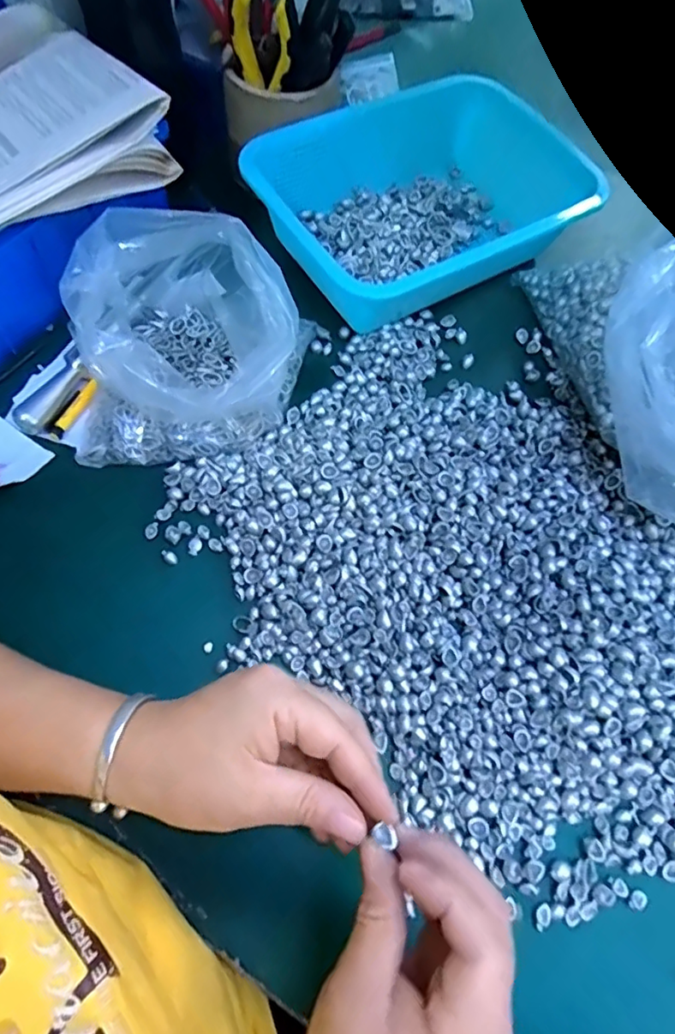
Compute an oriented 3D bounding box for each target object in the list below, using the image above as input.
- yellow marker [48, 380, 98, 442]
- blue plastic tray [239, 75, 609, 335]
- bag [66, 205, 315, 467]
[{"bbox_3d":[-0.190,-0.077,0.393,0.011,0.009,0.051,29,69,9],"label":"yellow marker"},{"bbox_3d":[0.078,-0.276,0.466,0.261,0.068,0.174,-32,72,-15],"label":"blue plastic tray"},{"bbox_3d":[-0.102,-0.132,0.382,0.156,0.088,0.175,4,68,-2],"label":"bag"}]

